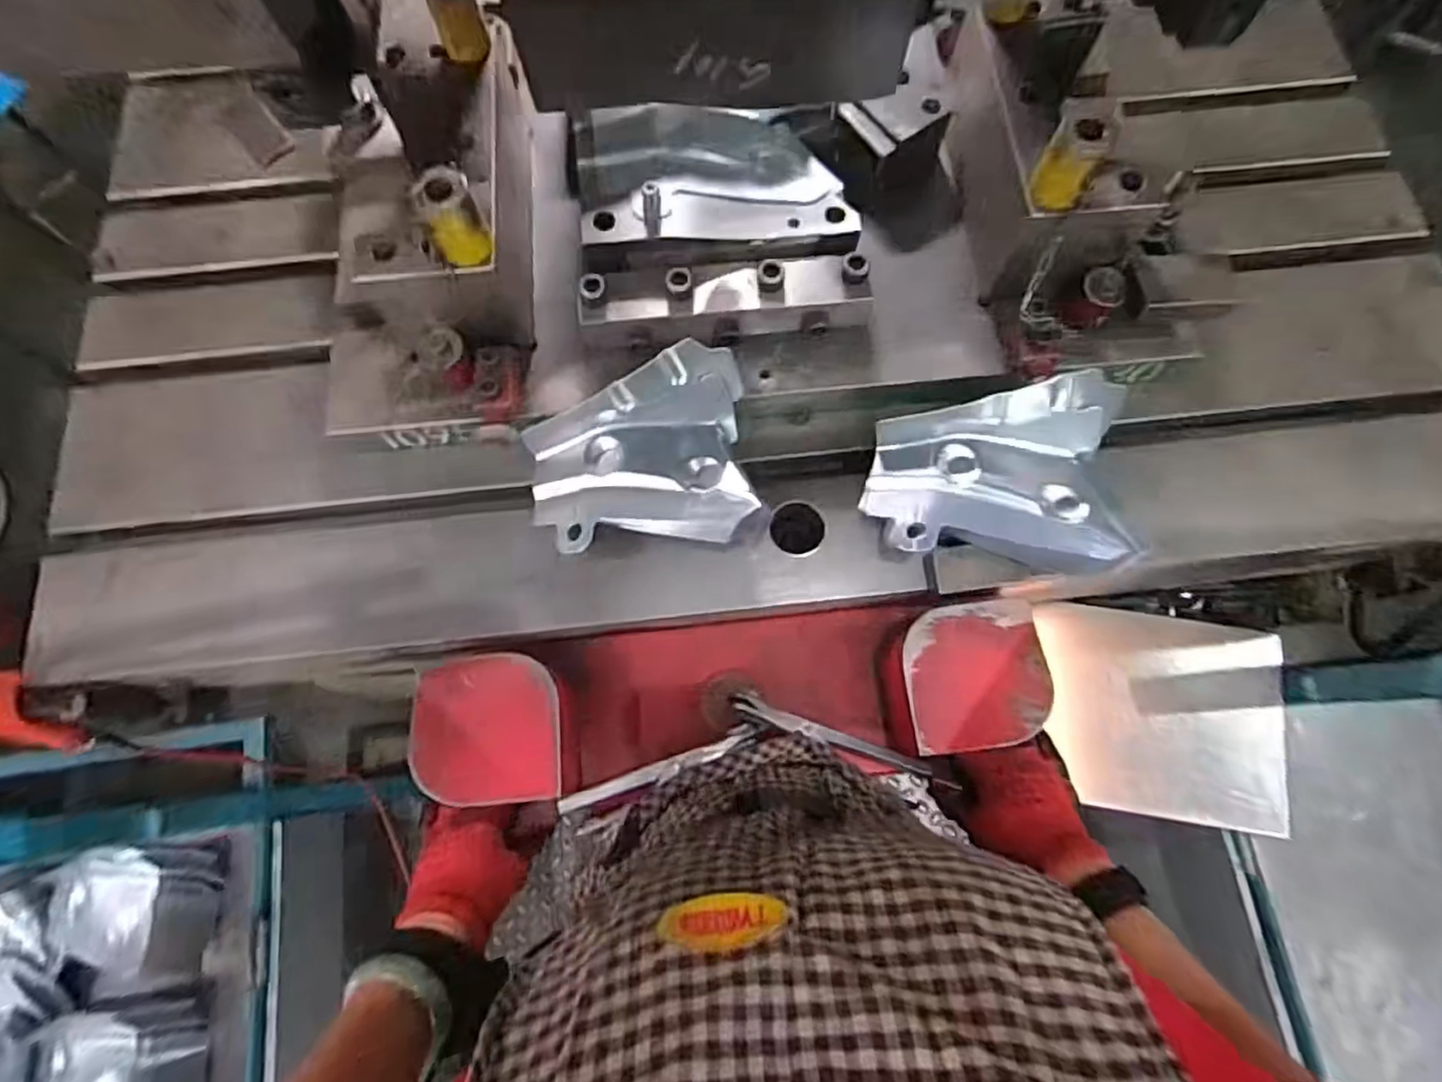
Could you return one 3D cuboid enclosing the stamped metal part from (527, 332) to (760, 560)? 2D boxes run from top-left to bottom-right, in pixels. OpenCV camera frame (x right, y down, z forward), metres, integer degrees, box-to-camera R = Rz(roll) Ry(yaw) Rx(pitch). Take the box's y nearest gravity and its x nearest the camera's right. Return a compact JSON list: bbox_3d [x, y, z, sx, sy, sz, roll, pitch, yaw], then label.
[{"bbox_3d":[-0.074,-0.071,0.570,0.194,0.078,0.147,-6,74,-1],"label":"stamped metal part"}]

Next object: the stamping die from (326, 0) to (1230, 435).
[{"bbox_3d":[0.032,-0.301,0.600,0.812,0.175,0.343,-3,74,0],"label":"stamping die"}]

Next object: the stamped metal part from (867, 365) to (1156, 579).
[{"bbox_3d":[0.236,-0.054,0.571,0.216,0.063,0.156,0,80,15],"label":"stamped metal part"}]

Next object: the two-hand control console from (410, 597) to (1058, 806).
[{"bbox_3d":[0.011,0.132,0.572,0.499,0.101,0.137,-7,74,-2],"label":"two-hand control console"}]

